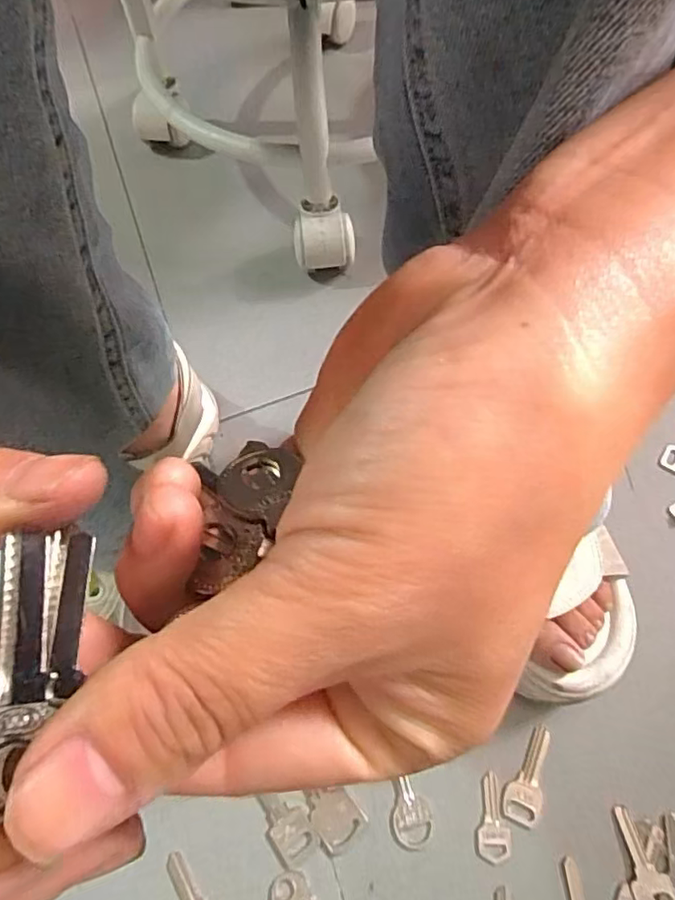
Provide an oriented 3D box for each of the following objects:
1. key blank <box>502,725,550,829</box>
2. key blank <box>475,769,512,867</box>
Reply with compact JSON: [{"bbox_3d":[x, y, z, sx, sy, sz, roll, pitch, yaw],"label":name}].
[{"bbox_3d":[0.109,0.184,0.338,0.020,0.004,0.052,17,66,11],"label":"key blank"},{"bbox_3d":[0.087,0.204,0.330,0.018,0.004,0.042,5,64,6],"label":"key blank"}]

